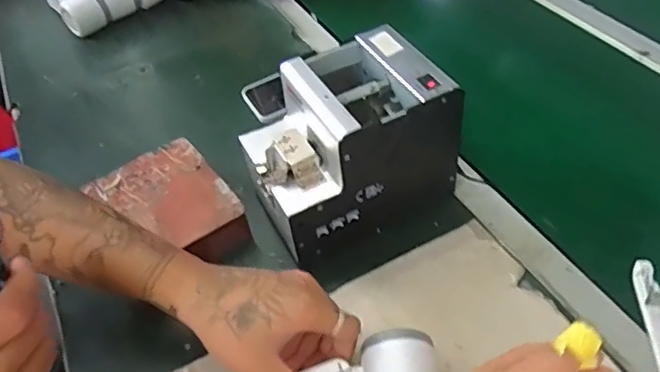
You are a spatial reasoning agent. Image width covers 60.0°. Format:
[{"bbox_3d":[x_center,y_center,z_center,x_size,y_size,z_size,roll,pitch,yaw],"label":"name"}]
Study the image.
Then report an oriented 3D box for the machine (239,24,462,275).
[{"bbox_3d":[0.016,-0.039,0.565,0.176,0.148,0.129,-24,49,-16],"label":"machine"}]

